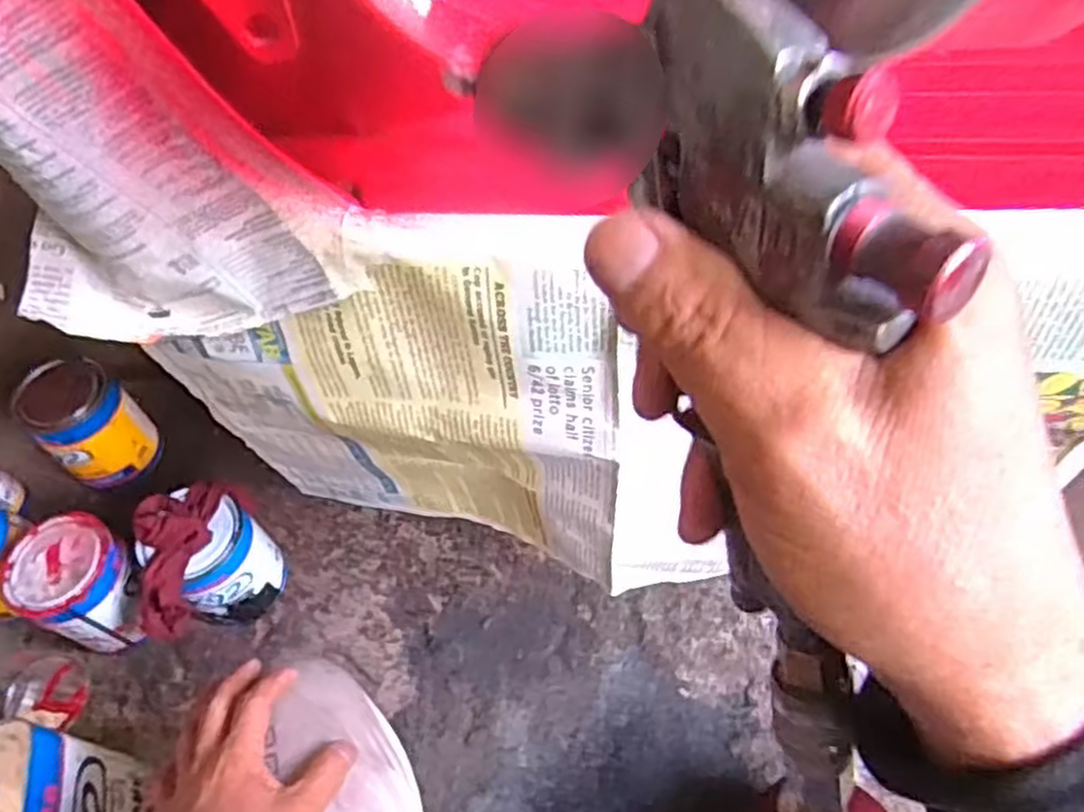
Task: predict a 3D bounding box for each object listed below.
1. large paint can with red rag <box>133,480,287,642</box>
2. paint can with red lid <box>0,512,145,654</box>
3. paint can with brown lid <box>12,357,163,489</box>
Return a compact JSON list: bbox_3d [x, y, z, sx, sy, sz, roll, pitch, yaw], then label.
[{"bbox_3d":[-0.337,0.164,0.792,0.108,0.155,0.136,-3,56,3],"label":"large paint can with red rag"},{"bbox_3d":[-0.463,0.185,0.800,0.106,0.129,0.100,-2,56,4],"label":"paint can with red lid"},{"bbox_3d":[-0.524,0.018,0.901,0.100,0.144,0.095,-2,56,4],"label":"paint can with brown lid"}]

